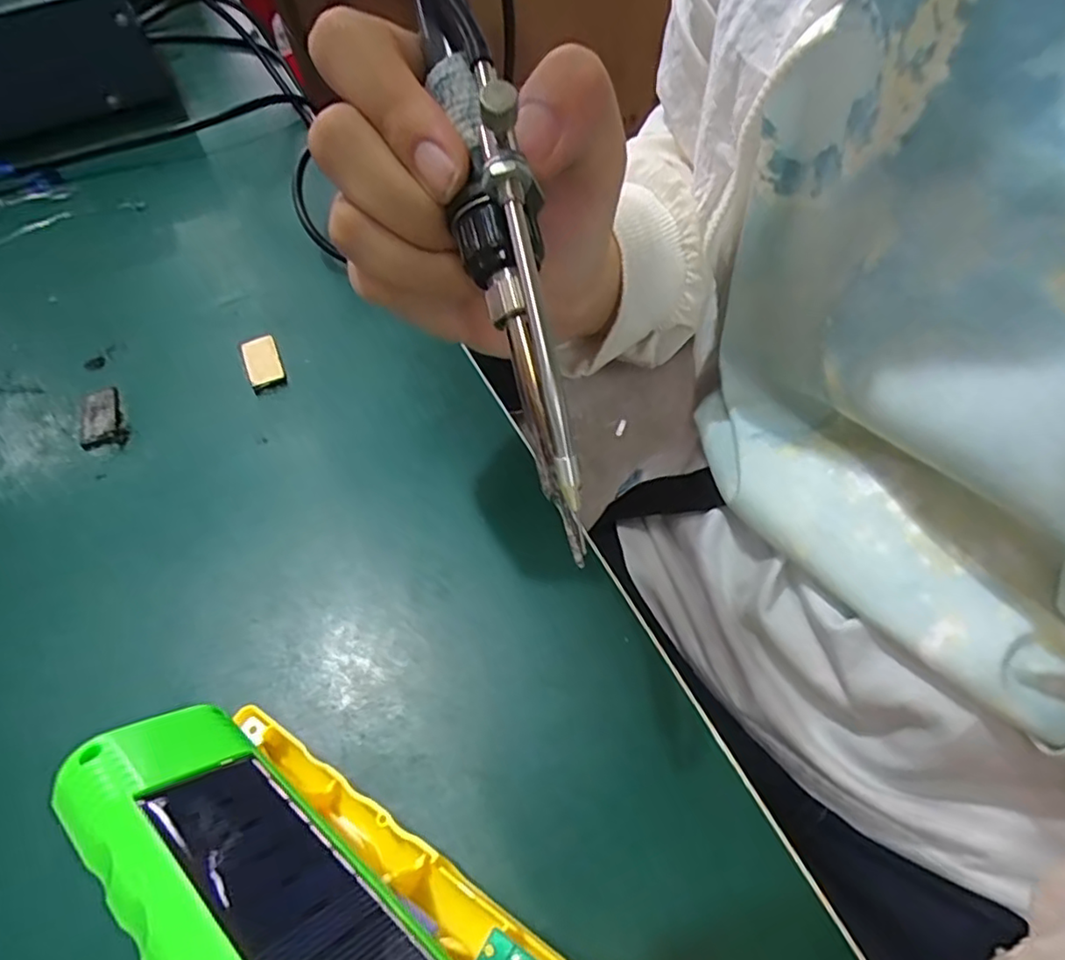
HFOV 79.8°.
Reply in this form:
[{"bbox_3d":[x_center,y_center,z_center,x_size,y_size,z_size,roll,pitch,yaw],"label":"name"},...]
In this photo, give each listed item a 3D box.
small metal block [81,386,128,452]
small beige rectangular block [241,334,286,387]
[{"bbox_3d":[-0.190,-0.027,0.280,0.017,0.006,0.031,-23,60,-10],"label":"small metal block"},{"bbox_3d":[-0.126,-0.055,0.297,0.016,0.006,0.031,-24,60,-10],"label":"small beige rectangular block"}]

